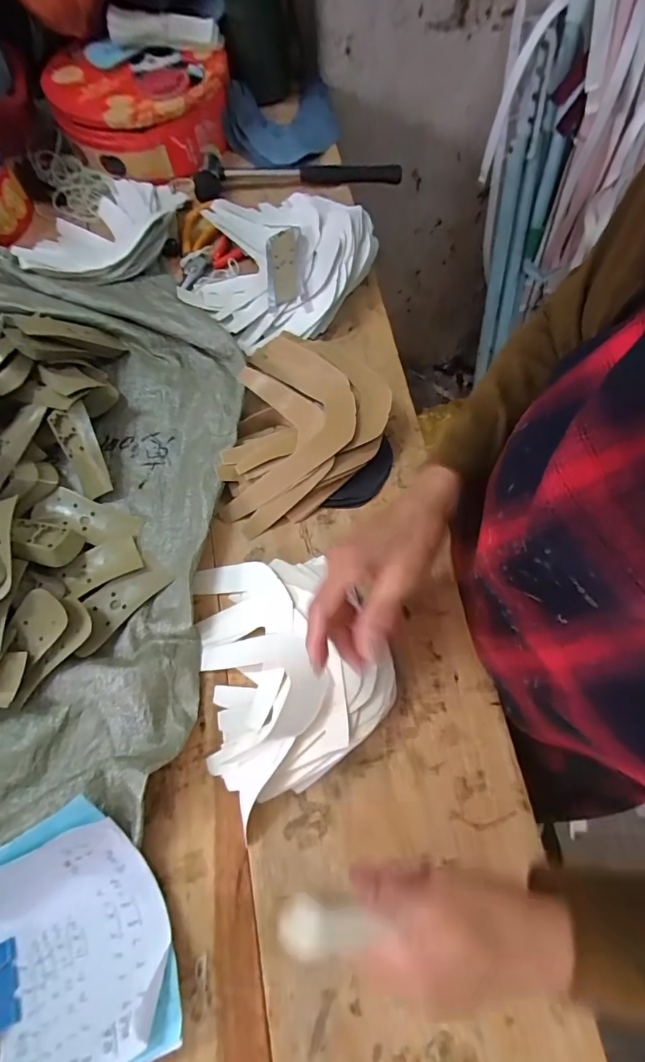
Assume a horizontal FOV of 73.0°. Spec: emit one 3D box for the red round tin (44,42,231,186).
[{"bbox_3d":[-0.239,-0.579,0.586,0.233,0.085,0.178,-18,74,-3],"label":"red round tin"}]

